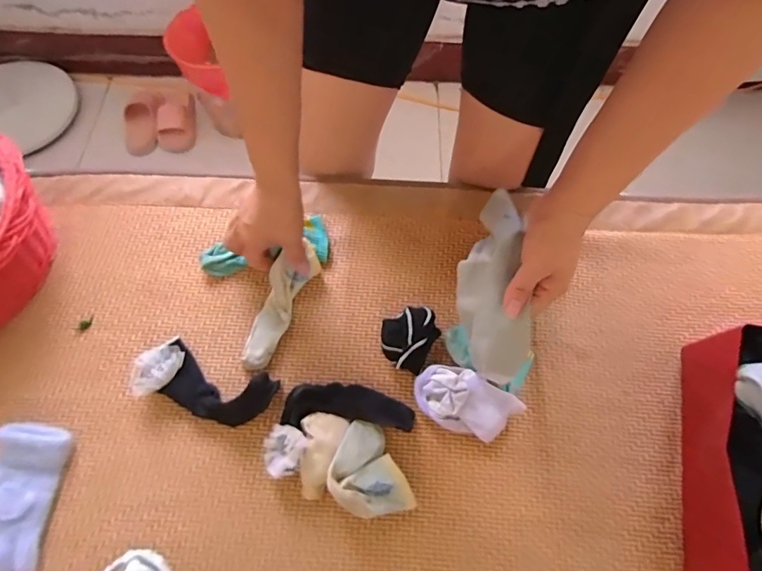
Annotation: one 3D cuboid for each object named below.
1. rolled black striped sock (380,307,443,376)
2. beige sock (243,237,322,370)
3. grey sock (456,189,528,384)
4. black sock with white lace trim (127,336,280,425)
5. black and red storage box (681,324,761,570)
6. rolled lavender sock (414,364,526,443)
[{"bbox_3d":[0.032,0.059,0.515,0.062,0.037,0.075,29,70,9],"label":"rolled black striped sock"},{"bbox_3d":[-0.123,0.023,0.530,0.046,0.027,0.160,21,78,8],"label":"beige sock"},{"bbox_3d":[0.112,-0.006,0.446,0.062,0.041,0.197,5,78,2],"label":"grey sock"},{"bbox_3d":[-0.202,0.111,0.495,0.155,0.029,0.068,21,69,6],"label":"black sock with white lace trim"},{"bbox_3d":[0.394,0.188,0.433,0.139,0.115,0.280,14,68,3],"label":"black and red storage box"},{"bbox_3d":[0.090,0.129,0.487,0.106,0.033,0.066,33,71,10],"label":"rolled lavender sock"}]

